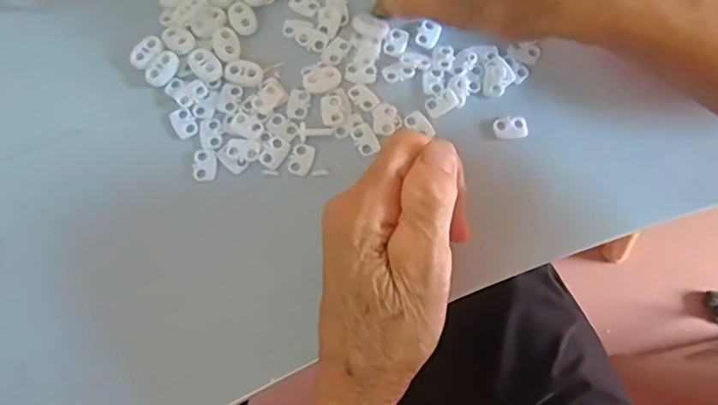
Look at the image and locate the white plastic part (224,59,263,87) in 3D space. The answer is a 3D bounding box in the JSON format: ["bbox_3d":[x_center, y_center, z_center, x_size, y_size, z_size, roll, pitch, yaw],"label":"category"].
[{"bbox_3d":[-0.066,-0.074,0.314,0.022,0.004,0.014,17,75,5],"label":"white plastic part"}]

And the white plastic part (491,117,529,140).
[{"bbox_3d":[0.085,-0.042,0.306,0.019,0.004,0.013,-11,75,-3],"label":"white plastic part"}]

